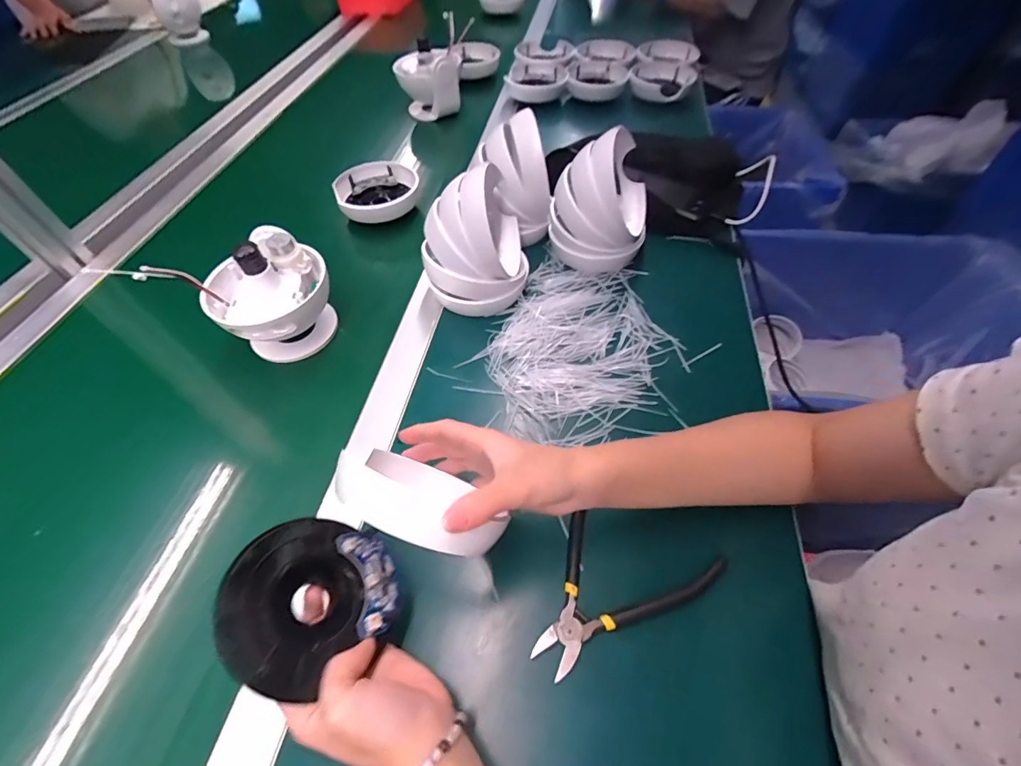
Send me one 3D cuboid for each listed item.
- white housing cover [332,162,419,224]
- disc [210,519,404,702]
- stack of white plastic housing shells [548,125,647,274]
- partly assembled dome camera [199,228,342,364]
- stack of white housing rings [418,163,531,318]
[{"bbox_3d":[-0.188,-0.267,0.613,0.112,0.031,0.106,-6,54,-5],"label":"white housing cover"},{"bbox_3d":[-0.126,0.132,0.272,0.089,0.024,0.100,49,38,12],"label":"disc"},{"bbox_3d":[0.107,-0.210,0.513,0.109,0.131,0.104,15,55,10],"label":"stack of white plastic housing shells"},{"bbox_3d":[-0.246,-0.090,0.453,0.112,0.110,0.106,-31,60,-22],"label":"partly assembled dome camera"},{"bbox_3d":[-0.037,-0.161,0.477,0.106,0.127,0.119,-1,54,-2],"label":"stack of white housing rings"}]

